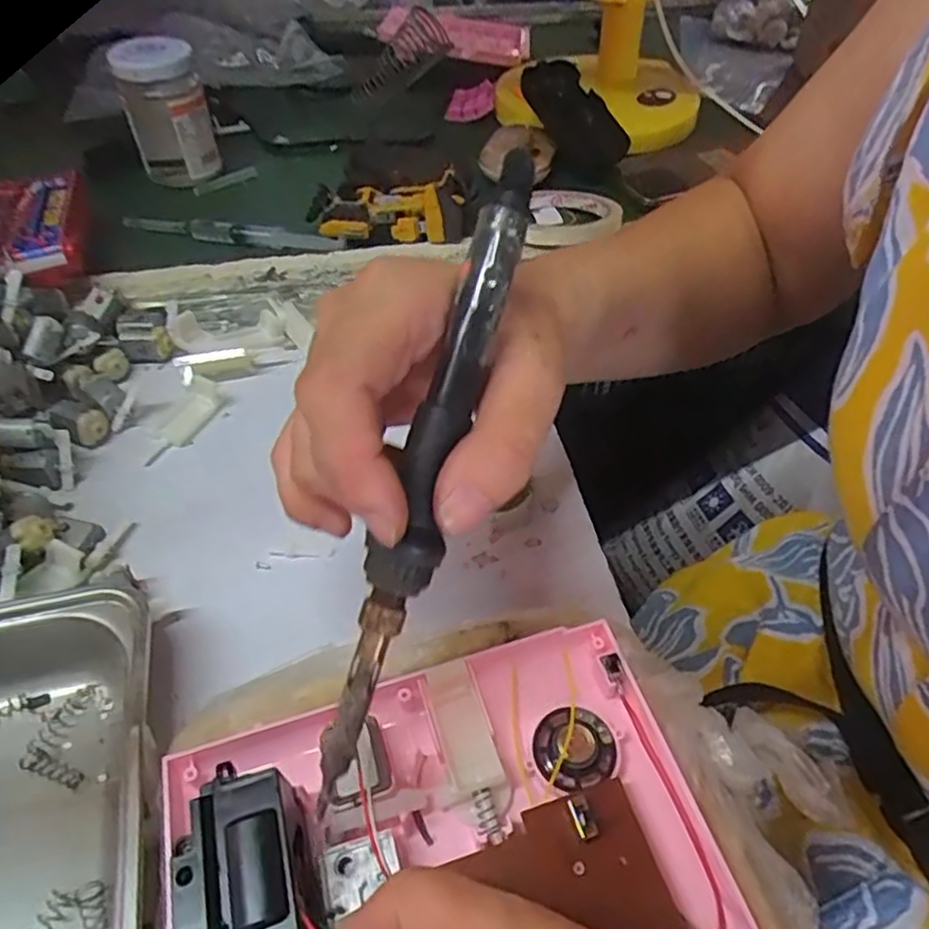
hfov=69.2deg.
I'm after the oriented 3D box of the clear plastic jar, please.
[{"bbox_3d":[-0.242,-0.286,0.552,0.061,0.101,0.053,-17,52,-15],"label":"clear plastic jar"}]

